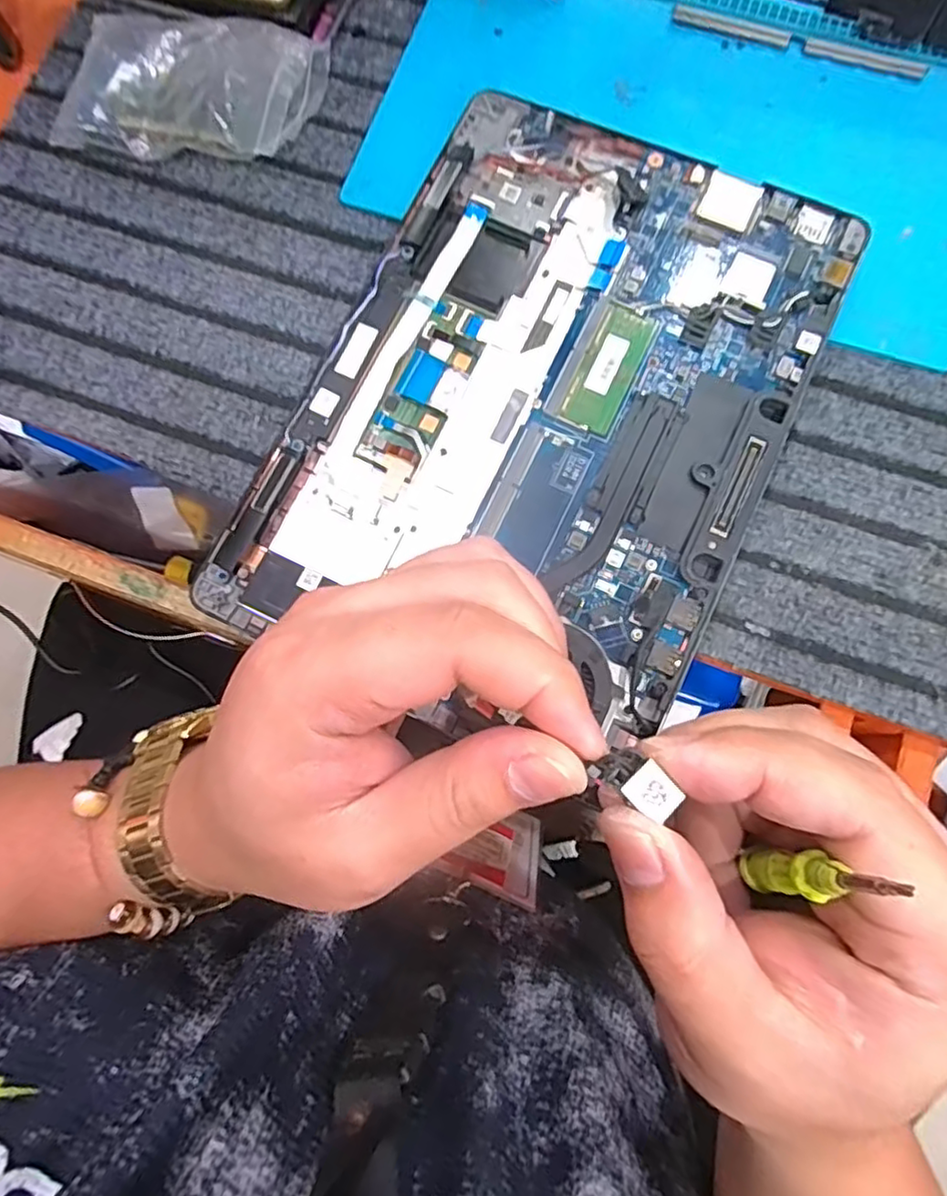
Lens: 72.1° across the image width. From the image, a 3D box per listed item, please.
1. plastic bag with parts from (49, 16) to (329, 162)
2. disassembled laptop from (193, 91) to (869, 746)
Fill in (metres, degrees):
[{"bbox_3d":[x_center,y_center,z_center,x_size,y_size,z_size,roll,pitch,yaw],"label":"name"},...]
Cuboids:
[{"bbox_3d":[-0.163,-0.298,0.375,0.141,0.036,0.093,6,77,2],"label":"plastic bag with parts"},{"bbox_3d":[0.037,-0.101,0.336,0.228,0.021,0.317,25,79,6],"label":"disassembled laptop"}]

